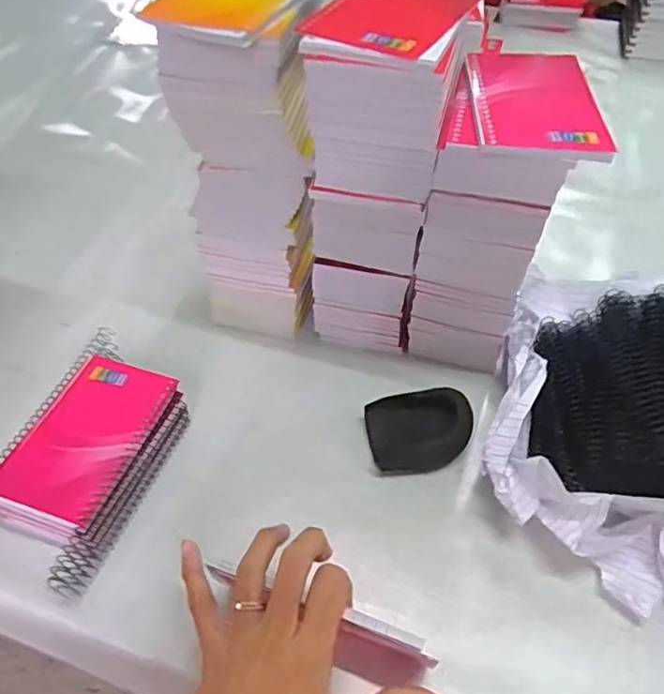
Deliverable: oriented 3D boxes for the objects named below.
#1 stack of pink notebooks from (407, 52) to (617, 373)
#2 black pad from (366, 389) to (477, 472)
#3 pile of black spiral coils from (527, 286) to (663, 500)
[{"bbox_3d":[0.116,-0.095,0.467,0.116,0.247,0.104,6,50,5],"label":"stack of pink notebooks"},{"bbox_3d":[0.075,0.067,0.478,0.084,0.034,0.059,-8,50,-7],"label":"black pad"},{"bbox_3d":[0.249,0.036,0.426,0.172,0.059,0.175,14,51,10],"label":"pile of black spiral coils"}]

